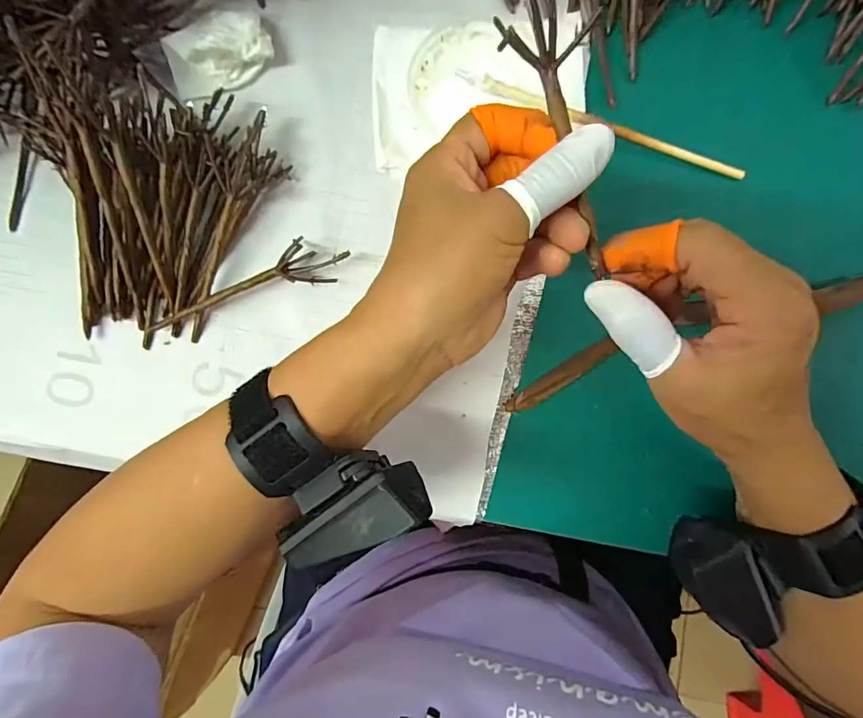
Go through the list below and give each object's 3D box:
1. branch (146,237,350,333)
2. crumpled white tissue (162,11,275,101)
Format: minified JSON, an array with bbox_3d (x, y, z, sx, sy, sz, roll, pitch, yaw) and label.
[{"bbox_3d":[-0.120,-0.050,0.302,0.134,0.018,0.028,-16,84,2],"label":"branch"},{"bbox_3d":[-0.144,-0.204,0.315,0.073,0.032,0.030,-20,84,1],"label":"crumpled white tissue"}]

